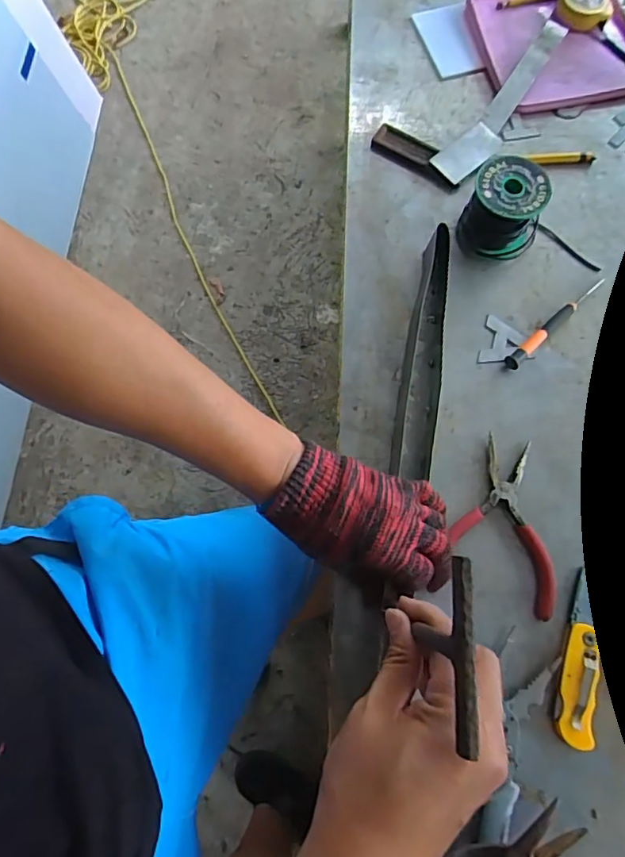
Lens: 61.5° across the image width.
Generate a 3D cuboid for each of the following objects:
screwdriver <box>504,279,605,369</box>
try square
[{"bbox_3d":[0.241,-0.106,0.516,0.144,0.012,0.013,-41,75,-11],"label":"screwdriver"},{"bbox_3d":[0.187,-0.388,0.601,0.108,0.014,0.268,35,76,12],"label":"try square"}]

